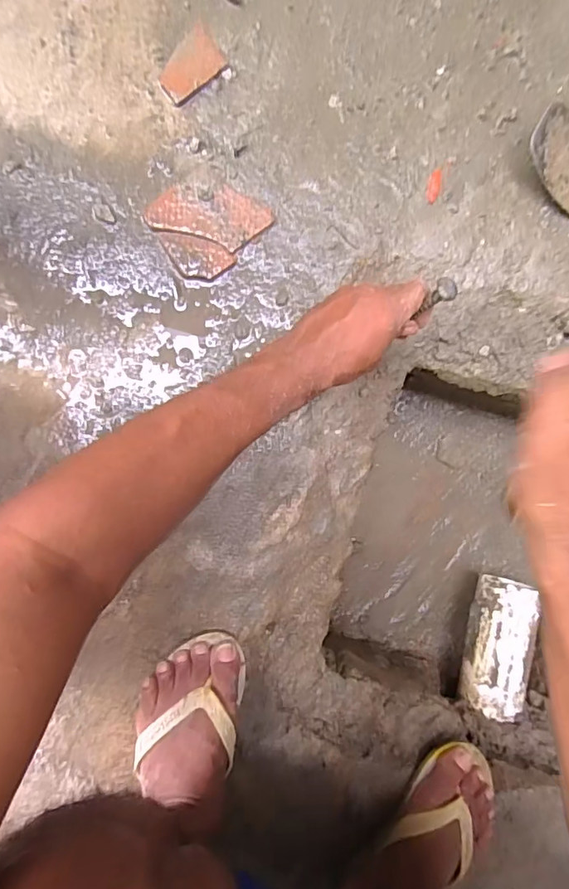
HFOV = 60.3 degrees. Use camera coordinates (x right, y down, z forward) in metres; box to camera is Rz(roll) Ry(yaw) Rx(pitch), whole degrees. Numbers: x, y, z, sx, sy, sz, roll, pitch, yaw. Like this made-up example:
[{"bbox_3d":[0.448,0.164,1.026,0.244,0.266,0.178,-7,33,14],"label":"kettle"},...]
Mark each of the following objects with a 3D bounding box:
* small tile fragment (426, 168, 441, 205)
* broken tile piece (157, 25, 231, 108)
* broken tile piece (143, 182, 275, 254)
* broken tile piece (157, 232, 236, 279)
[{"bbox_3d":[0.168,-0.290,0.549,0.014,0.004,0.039,9,91,-5],"label":"small tile fragment"},{"bbox_3d":[-0.102,-0.403,0.521,0.076,0.005,0.050,-41,95,-2],"label":"broken tile piece"},{"bbox_3d":[-0.080,-0.247,0.523,0.125,0.005,0.060,16,91,-5],"label":"broken tile piece"},{"bbox_3d":[-0.095,-0.200,0.523,0.079,0.004,0.040,10,91,-5],"label":"broken tile piece"}]

